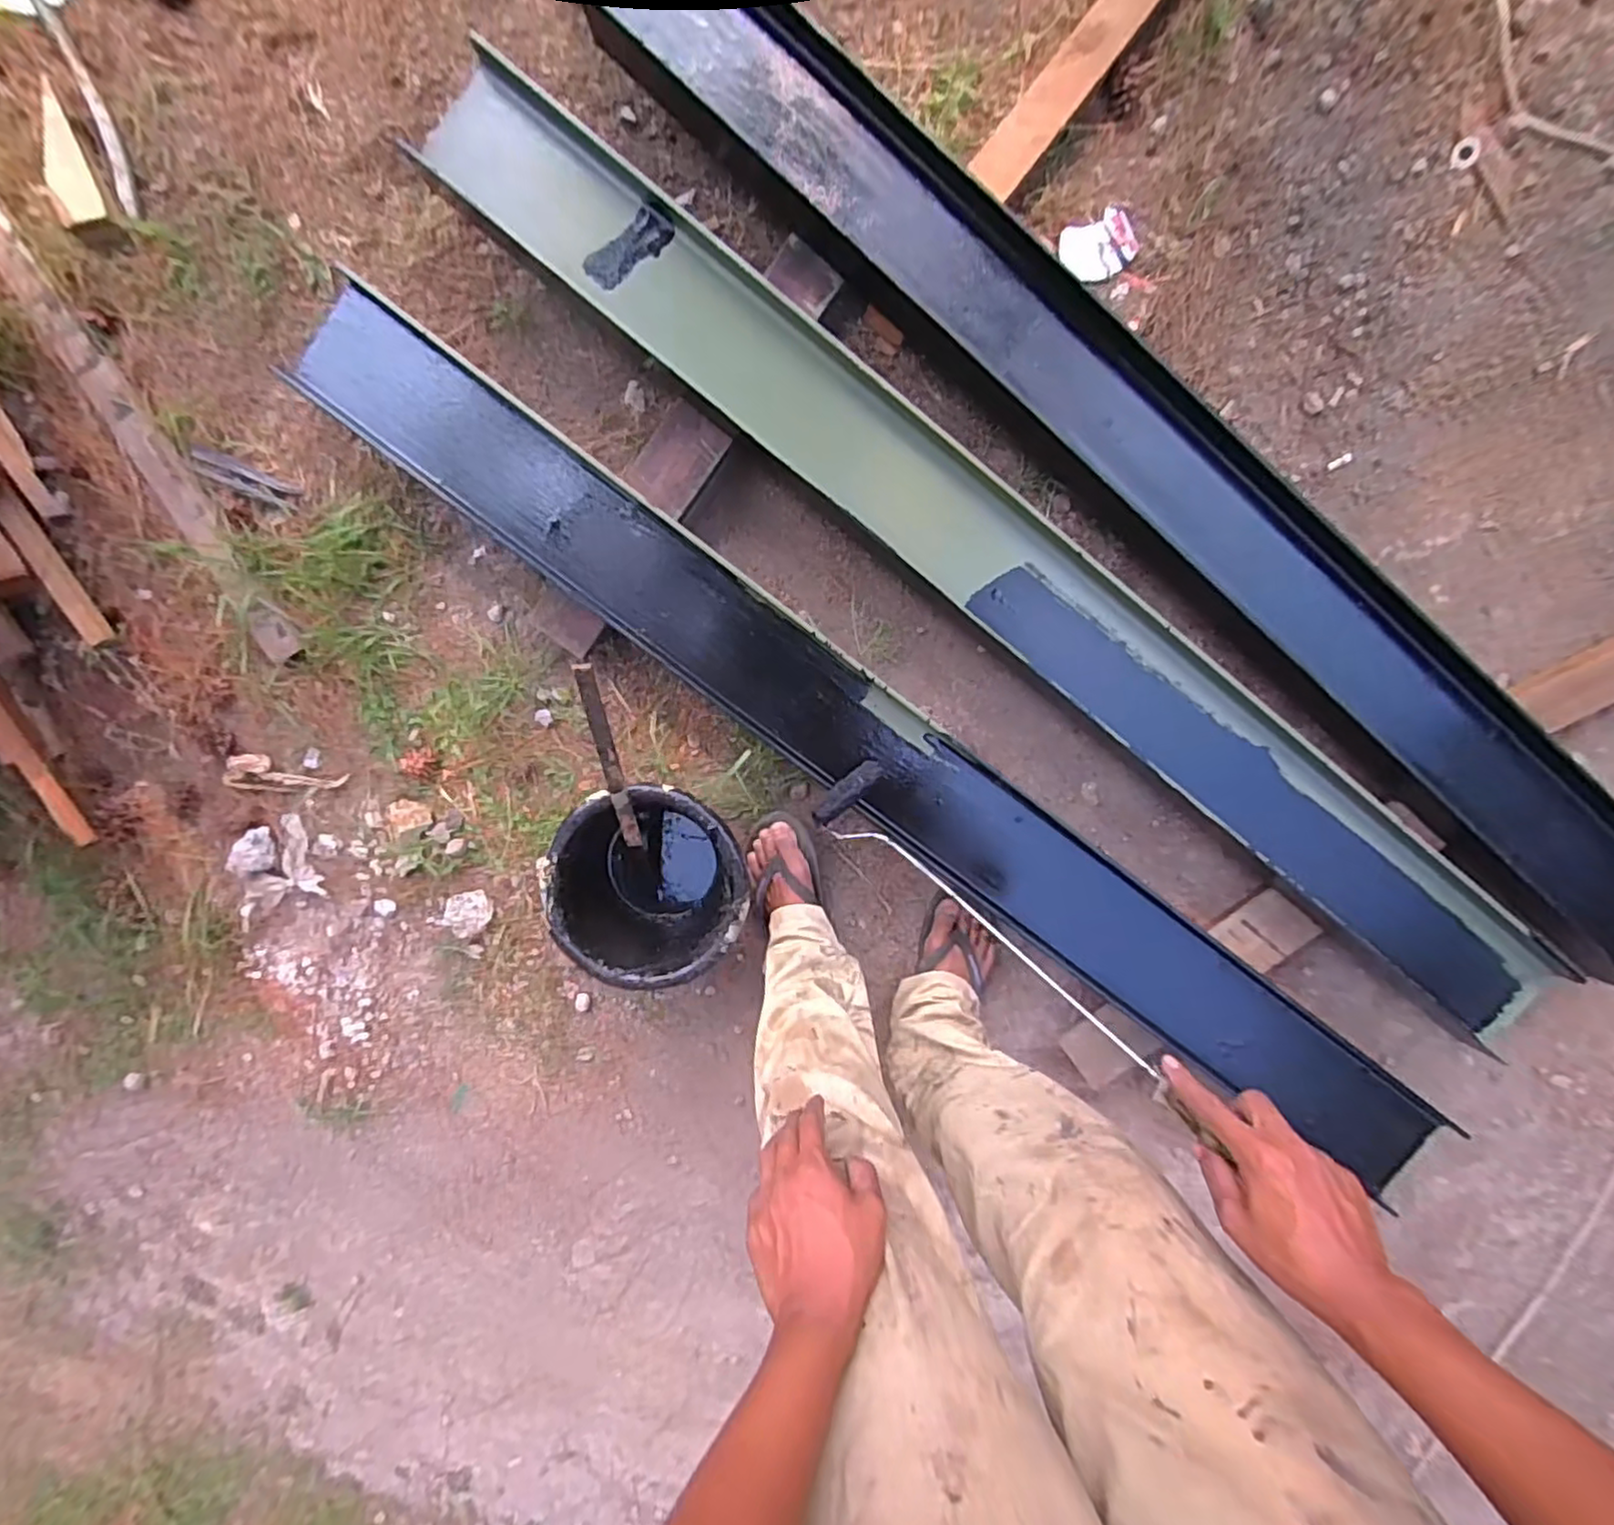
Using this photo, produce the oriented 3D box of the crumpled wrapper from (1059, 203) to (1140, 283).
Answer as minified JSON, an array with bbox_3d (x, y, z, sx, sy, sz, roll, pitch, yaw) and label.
[{"bbox_3d":[0.393,-0.691,0.911,0.098,0.012,0.081,-26,96,3],"label":"crumpled wrapper"}]

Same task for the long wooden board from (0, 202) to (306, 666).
[{"bbox_3d":[-1.049,-0.677,0.875,0.062,0.034,1.250,-33,98,3],"label":"long wooden board"}]

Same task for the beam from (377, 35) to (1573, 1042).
[{"bbox_3d":[0.260,-0.227,0.896,1.799,0.123,0.176,41,95,-4],"label":"beam"}]

